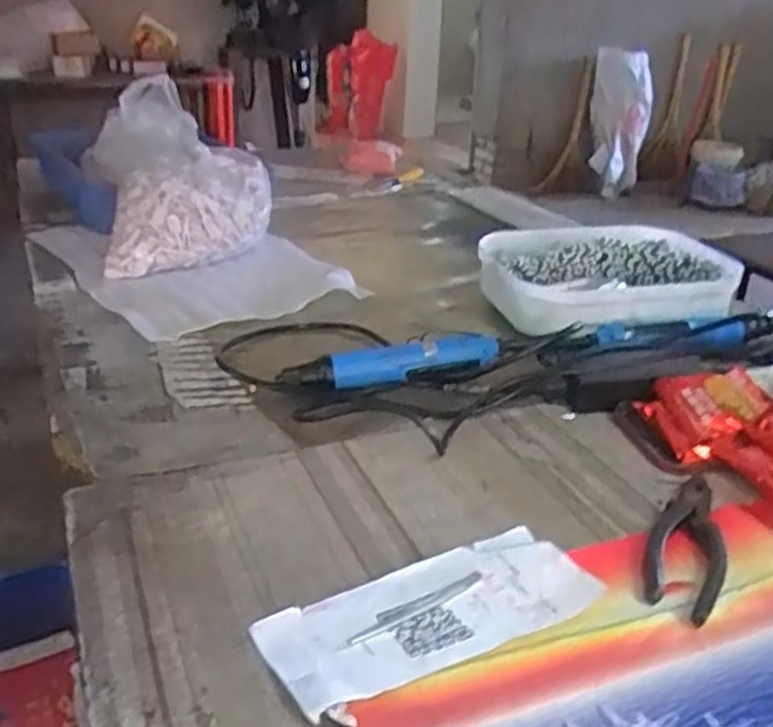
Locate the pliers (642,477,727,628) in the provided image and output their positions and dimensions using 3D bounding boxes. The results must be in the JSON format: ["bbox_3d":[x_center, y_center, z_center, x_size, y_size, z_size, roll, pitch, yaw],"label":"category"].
[{"bbox_3d":[0.209,0.123,0.543,0.049,0.010,0.154,15,27,24],"label":"pliers"}]

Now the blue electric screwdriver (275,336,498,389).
[{"bbox_3d":[0.004,0.003,0.741,0.201,0.046,0.031,-1,25,-10],"label":"blue electric screwdriver"}]

